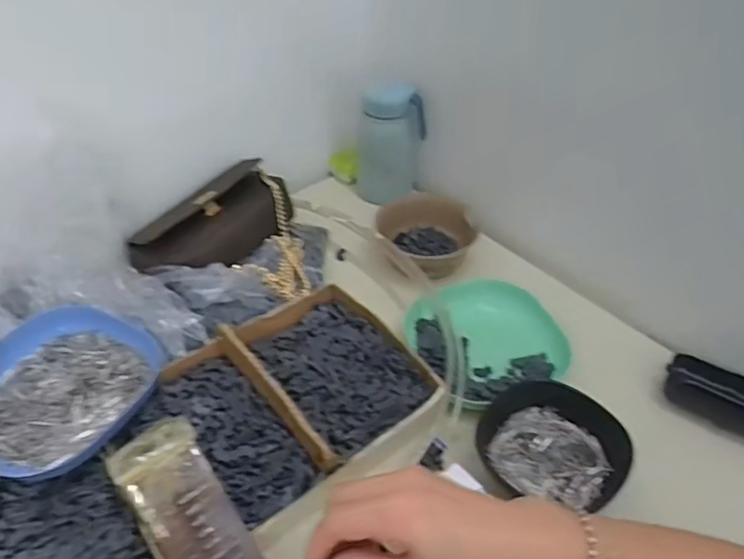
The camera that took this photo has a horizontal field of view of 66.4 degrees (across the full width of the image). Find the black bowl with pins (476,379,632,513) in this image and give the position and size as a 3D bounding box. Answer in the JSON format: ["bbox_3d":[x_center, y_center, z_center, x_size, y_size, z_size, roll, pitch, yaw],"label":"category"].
[{"bbox_3d":[0.141,0.129,0.445,0.095,0.033,0.105,-32,52,-30],"label":"black bowl with pins"}]

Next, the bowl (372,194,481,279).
[{"bbox_3d":[0.058,-0.044,0.631,0.107,0.055,0.111,0,43,0],"label":"bowl"}]

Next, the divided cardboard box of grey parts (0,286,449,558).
[{"bbox_3d":[-0.173,0.146,0.402,0.476,0.036,0.182,-30,51,-29],"label":"divided cardboard box of grey parts"}]

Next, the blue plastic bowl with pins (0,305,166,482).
[{"bbox_3d":[-0.246,0.088,0.455,0.134,0.033,0.147,0,43,0],"label":"blue plastic bowl with pins"}]

